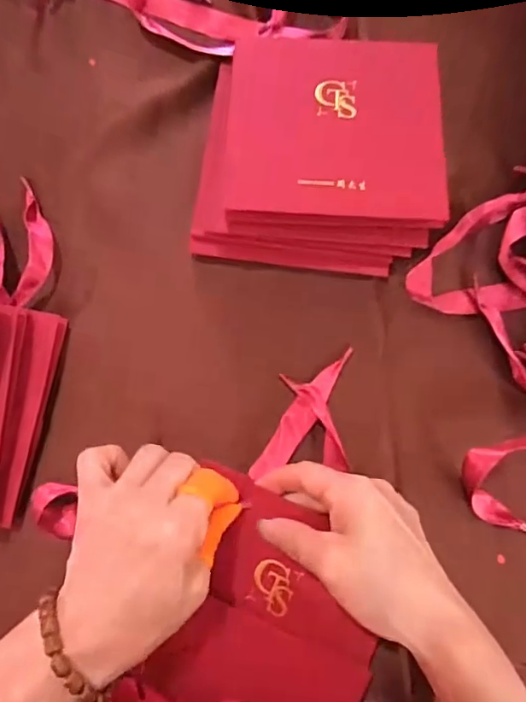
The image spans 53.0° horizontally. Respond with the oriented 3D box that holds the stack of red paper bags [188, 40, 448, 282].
[{"bbox_3d":[0.040,-0.136,0.365,0.156,0.049,0.154,6,79,3],"label":"stack of red paper bags"}]

